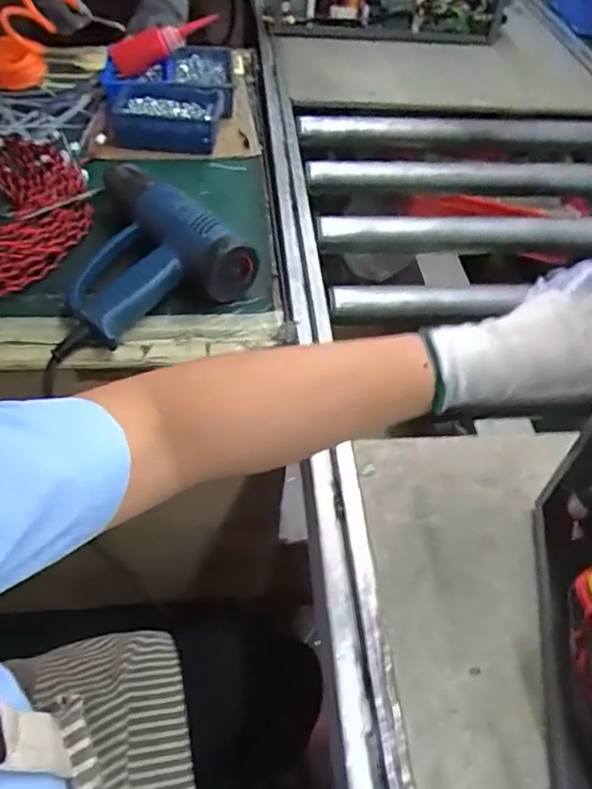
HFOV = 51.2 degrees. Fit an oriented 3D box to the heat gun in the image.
[{"bbox_3d":[-0.195,-0.151,0.652,0.213,0.076,0.232,-32,58,-27],"label":"heat gun"}]

